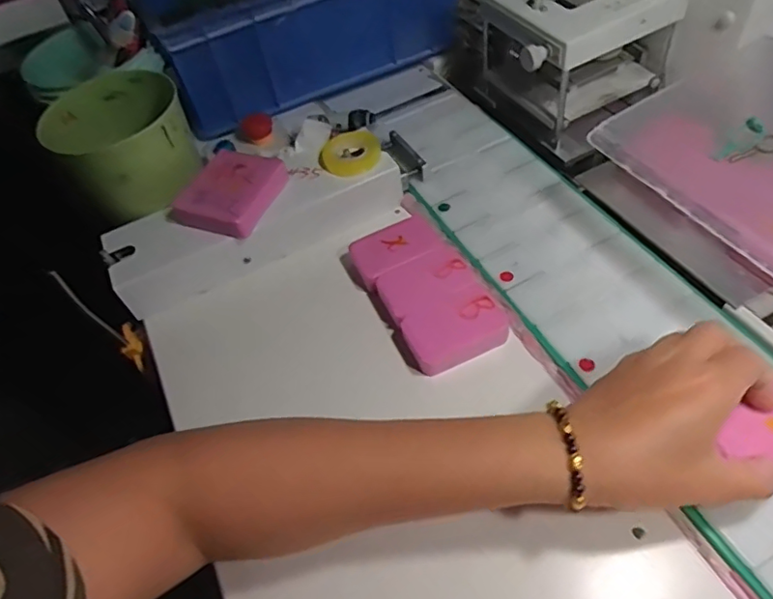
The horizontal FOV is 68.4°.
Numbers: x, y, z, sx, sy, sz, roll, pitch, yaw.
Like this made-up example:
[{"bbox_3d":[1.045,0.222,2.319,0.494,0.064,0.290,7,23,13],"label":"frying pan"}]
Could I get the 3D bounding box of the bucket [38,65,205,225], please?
[{"bbox_3d":[-0.227,-0.133,0.505,0.106,0.094,0.114,-2,51,3],"label":"bucket"}]

